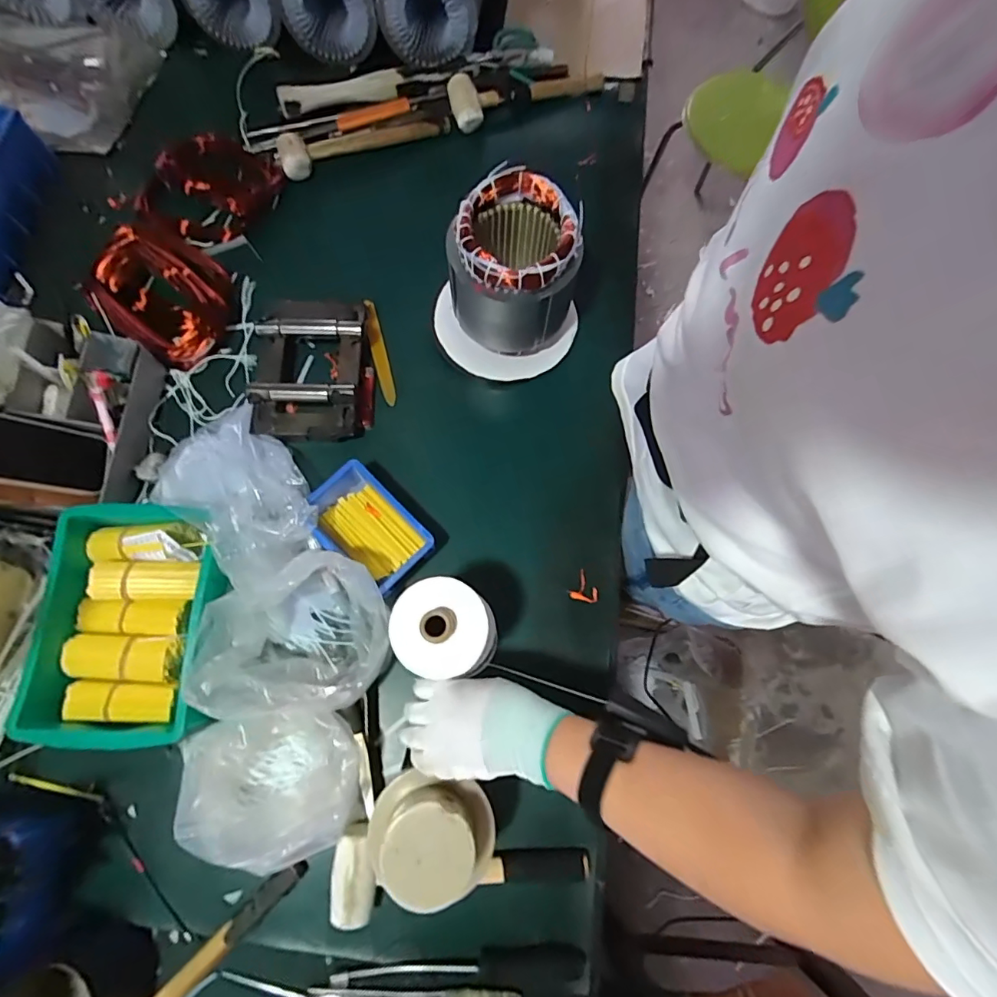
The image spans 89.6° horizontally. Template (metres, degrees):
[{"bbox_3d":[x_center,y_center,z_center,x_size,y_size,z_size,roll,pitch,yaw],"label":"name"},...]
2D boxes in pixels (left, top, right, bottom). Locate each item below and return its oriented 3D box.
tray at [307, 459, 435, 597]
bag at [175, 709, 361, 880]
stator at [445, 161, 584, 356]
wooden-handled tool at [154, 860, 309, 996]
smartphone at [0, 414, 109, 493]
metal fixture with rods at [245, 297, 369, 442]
[{"bbox_3d":[-0.153,0.038,0.604,0.147,0.055,0.095,44,76,11],"label":"tray"},{"bbox_3d":[-0.220,0.285,0.511,0.147,0.093,0.134,1,73,-1],"label":"bag"},{"bbox_3d":[0.014,-0.272,0.611,0.140,0.159,0.135,0,73,-2],"label":"stator"},{"bbox_3d":[-0.293,0.460,0.494,0.247,0.015,0.023,-43,79,-13],"label":"wooden-handled tool"},{"bbox_3d":[-0.508,-0.051,0.537,0.012,0.139,0.074,-13,74,34],"label":"smartphone"},{"bbox_3d":[-0.244,-0.175,0.666,0.146,0.049,0.199,0,73,-2],"label":"metal fixture with rods"}]

